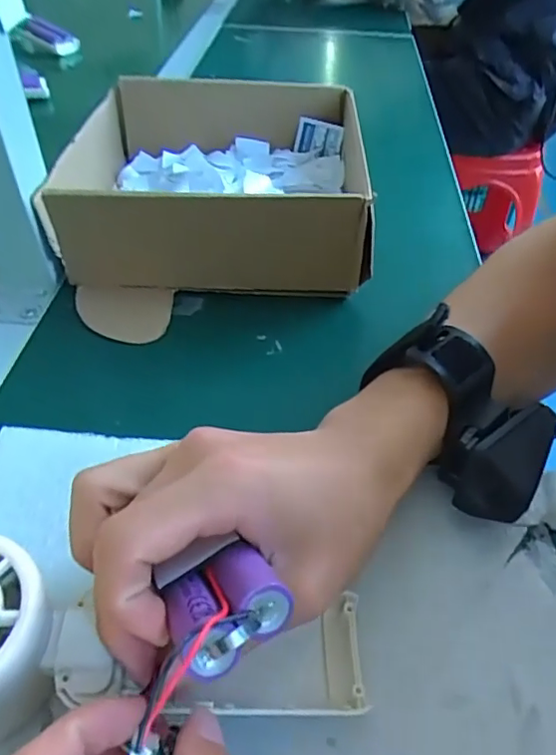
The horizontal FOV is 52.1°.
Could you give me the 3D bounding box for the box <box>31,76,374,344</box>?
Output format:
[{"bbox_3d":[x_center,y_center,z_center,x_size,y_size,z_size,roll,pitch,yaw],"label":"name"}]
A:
[{"bbox_3d":[-0.044,-0.155,0.436,0.208,0.070,0.211,1,45,-1],"label":"box"}]

